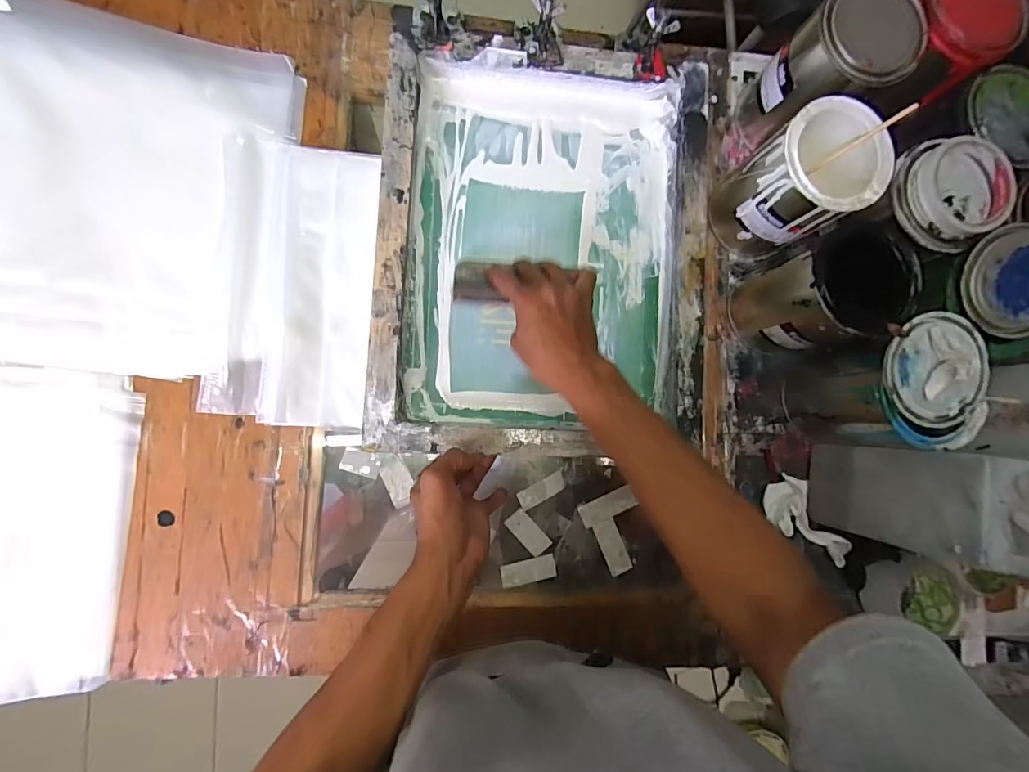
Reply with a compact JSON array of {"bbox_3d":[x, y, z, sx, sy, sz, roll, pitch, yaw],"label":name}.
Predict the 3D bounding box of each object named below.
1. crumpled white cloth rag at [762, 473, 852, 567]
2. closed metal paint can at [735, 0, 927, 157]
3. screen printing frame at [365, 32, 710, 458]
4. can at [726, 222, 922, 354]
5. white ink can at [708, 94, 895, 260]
[{"bbox_3d":[0.344,0.154,0.546,0.104,0.029,0.061,34,84,-4],"label":"crumpled white cloth rag"},{"bbox_3d":[0.335,-0.340,0.517,0.105,0.146,0.101,0,87,-6],"label":"closed metal paint can"},{"bbox_3d":[0.035,-0.147,0.527,0.351,0.059,0.435,3,88,-7],"label":"screen printing frame"},{"bbox_3d":[0.321,-0.092,0.501,0.109,0.137,0.102,-27,90,-7],"label":"can"},{"bbox_3d":[0.298,-0.215,0.506,0.107,0.132,0.103,0,87,-6],"label":"white ink can"}]

